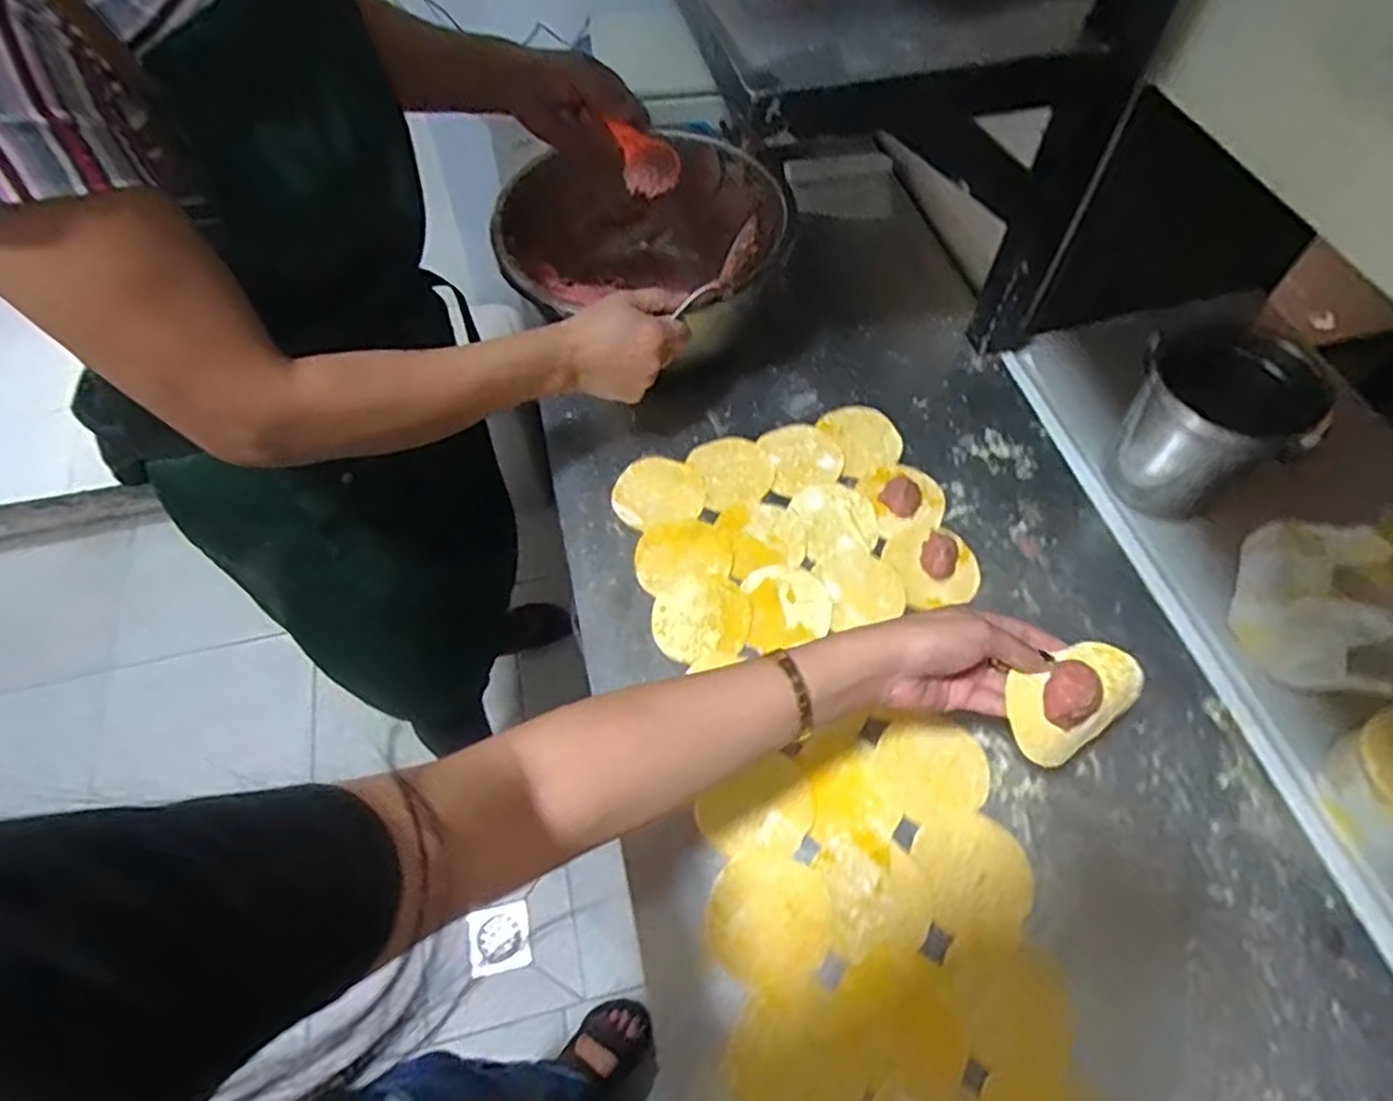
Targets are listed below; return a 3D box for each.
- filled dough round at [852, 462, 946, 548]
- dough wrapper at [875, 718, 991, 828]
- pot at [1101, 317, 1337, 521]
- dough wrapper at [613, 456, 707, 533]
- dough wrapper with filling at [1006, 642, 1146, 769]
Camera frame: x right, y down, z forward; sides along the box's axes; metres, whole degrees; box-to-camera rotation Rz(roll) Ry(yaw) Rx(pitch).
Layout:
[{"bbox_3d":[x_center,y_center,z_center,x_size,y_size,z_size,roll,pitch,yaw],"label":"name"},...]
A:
[{"bbox_3d":[0.194,-0.047,0.675,0.077,0.019,0.082,0,58,0],"label":"filled dough round"},{"bbox_3d":[0.180,0.163,0.552,0.077,0.004,0.075,0,58,0],"label":"dough wrapper"},{"bbox_3d":[0.447,-0.107,0.642,0.115,0.146,0.120,-9,59,-5],"label":"pot"},{"bbox_3d":[-0.037,-0.056,0.689,0.083,0.008,0.074,-17,60,-10],"label":"dough wrapper"},{"bbox_3d":[0.230,0.092,0.445,0.082,0.046,0.049,-21,59,-12],"label":"dough wrapper with filling"}]

